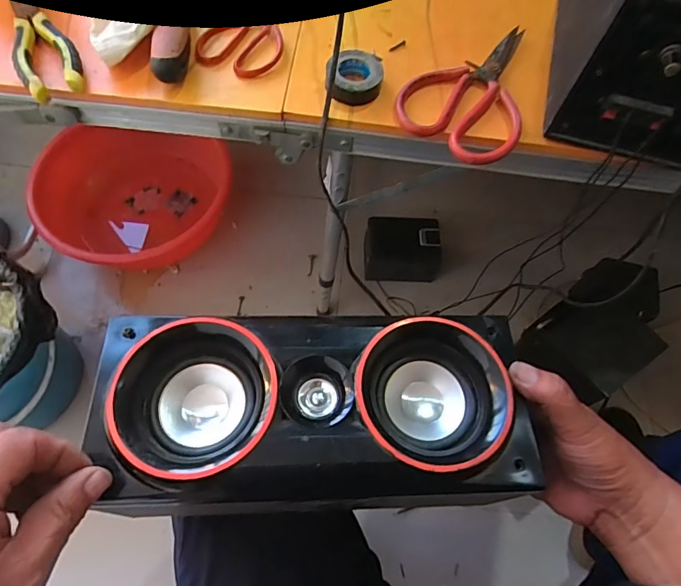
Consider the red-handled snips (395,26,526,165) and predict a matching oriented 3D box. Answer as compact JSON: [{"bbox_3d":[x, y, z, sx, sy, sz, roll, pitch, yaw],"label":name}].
[{"bbox_3d":[0.139,-0.200,0.452,0.115,0.011,0.179,34,69,13],"label":"red-handled snips"}]

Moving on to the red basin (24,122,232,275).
[{"bbox_3d":[-0.406,-0.185,0.955,0.371,0.146,0.312,-10,66,-6],"label":"red basin"}]

